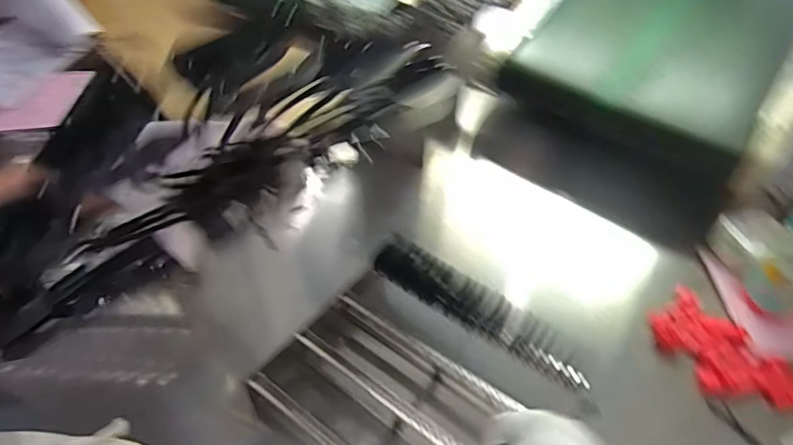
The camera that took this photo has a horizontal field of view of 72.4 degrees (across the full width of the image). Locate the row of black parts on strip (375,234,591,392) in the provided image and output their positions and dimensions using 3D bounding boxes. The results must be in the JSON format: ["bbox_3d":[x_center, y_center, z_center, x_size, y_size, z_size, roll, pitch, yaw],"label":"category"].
[{"bbox_3d":[0.096,0.106,0.660,0.286,0.032,0.053,32,56,24],"label":"row of black parts on strip"}]

